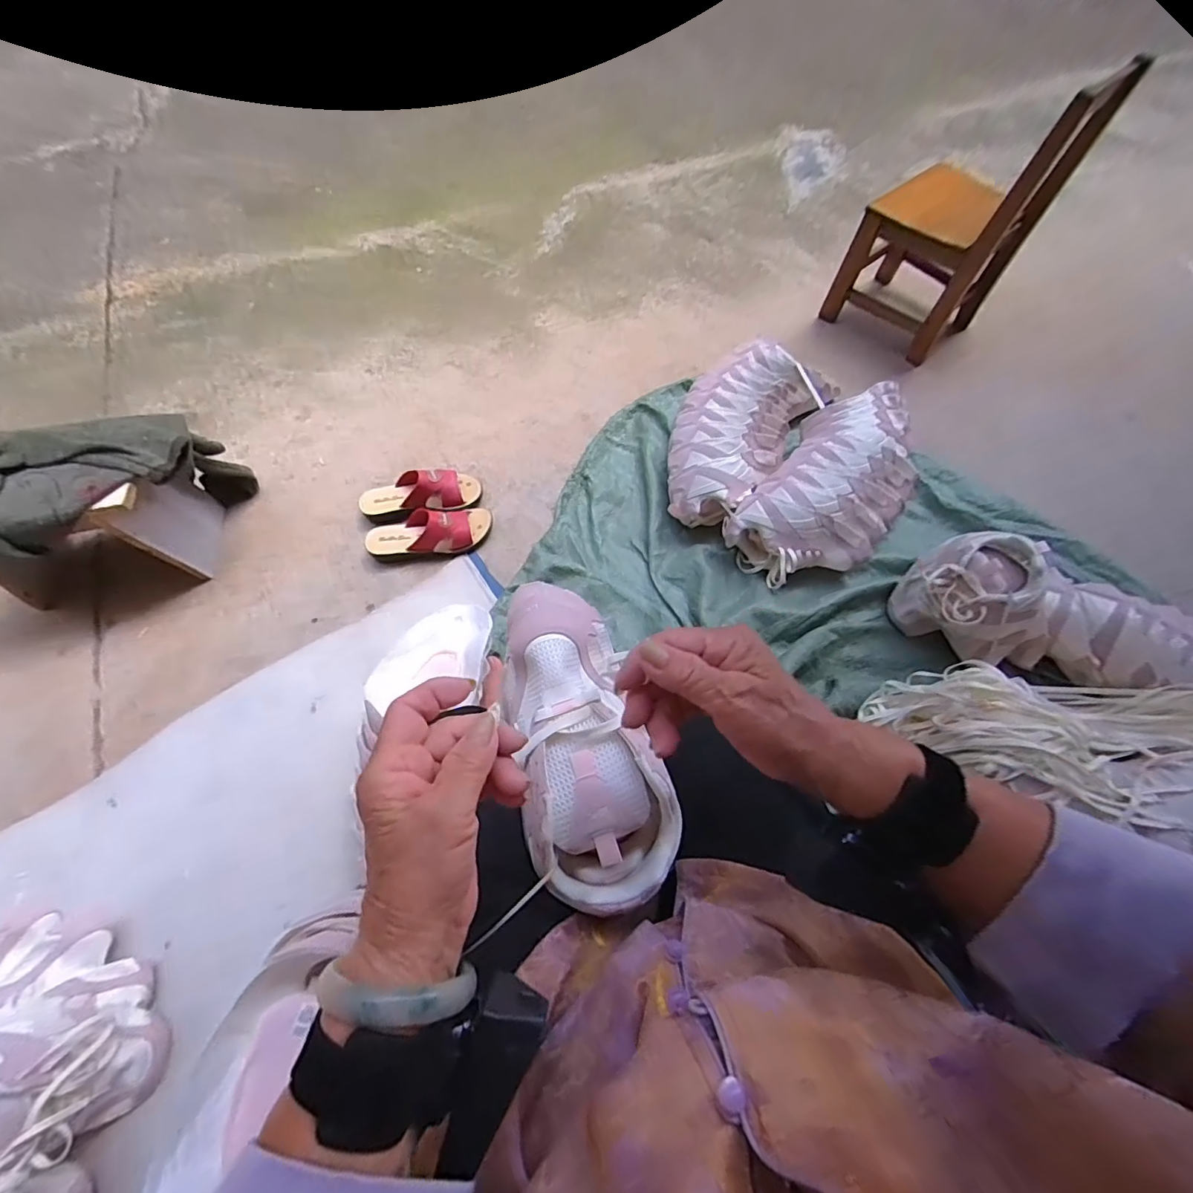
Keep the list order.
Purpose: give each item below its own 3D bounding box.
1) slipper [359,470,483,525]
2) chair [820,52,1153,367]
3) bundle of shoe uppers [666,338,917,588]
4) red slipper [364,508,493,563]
[{"bbox_3d":[-0.342,-0.201,1.005,0.229,0.078,0.095,-15,62,-9],"label":"slipper"},{"bbox_3d":[0.780,-0.839,1.141,0.298,0.461,0.283,-39,72,-16],"label":"chair"},{"bbox_3d":[0.372,-0.274,1.014,0.447,0.137,0.483,0,60,0],"label":"bundle of shoe uppers"},{"bbox_3d":[-0.309,-0.118,0.958,0.228,0.077,0.081,-14,61,-8],"label":"red slipper"}]

